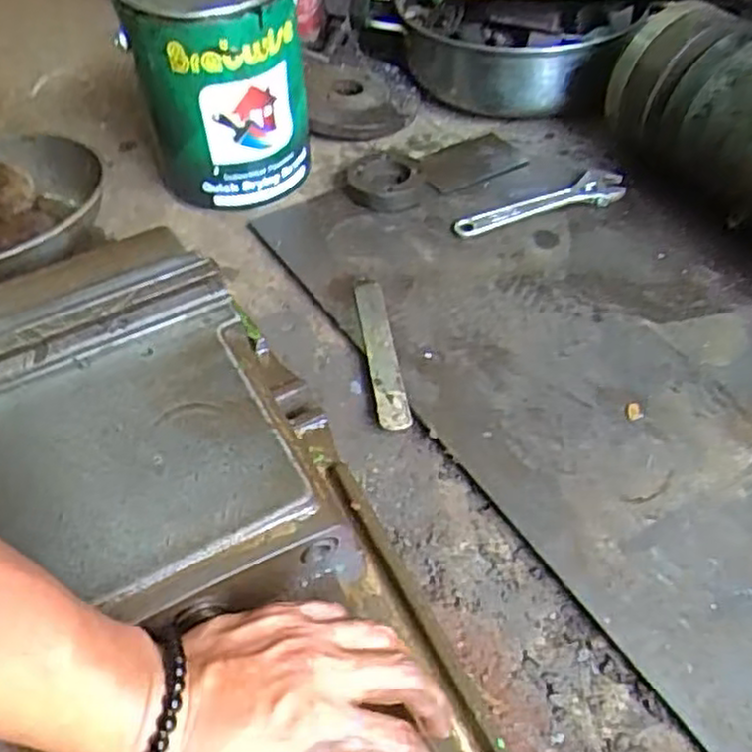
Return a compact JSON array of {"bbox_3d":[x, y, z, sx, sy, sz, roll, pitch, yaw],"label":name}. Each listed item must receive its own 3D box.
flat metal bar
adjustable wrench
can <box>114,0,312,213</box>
[{"bbox_3d":[0.003,-0.026,0.645,0.026,0.013,0.176,-9,48,-3],"label":"flat metal bar"},{"bbox_3d":[0.174,-0.176,0.772,0.196,0.007,0.047,-21,50,-15],"label":"adjustable wrench"},{"bbox_3d":[-0.156,-0.303,0.764,0.154,0.205,0.154,-3,48,3],"label":"can"}]

